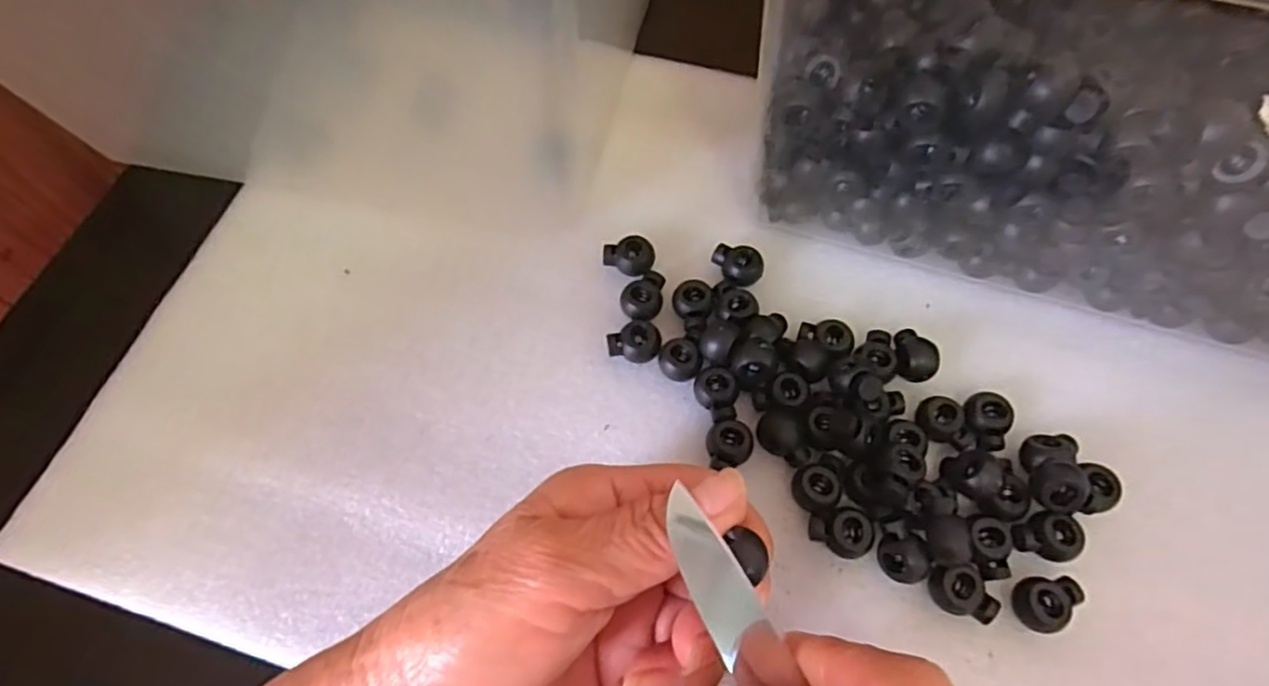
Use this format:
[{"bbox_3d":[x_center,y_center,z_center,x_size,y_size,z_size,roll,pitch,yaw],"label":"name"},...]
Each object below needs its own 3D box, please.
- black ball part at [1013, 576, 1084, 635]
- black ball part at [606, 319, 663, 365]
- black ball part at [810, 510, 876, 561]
[{"bbox_3d":[0.154,0.098,0.248,0.023,0.013,0.019,-10,64,-3],"label":"black ball part"},{"bbox_3d":[0.000,0.000,0.299,0.023,0.014,0.018,10,65,7],"label":"black ball part"},{"bbox_3d":[0.081,0.075,0.256,0.023,0.012,0.017,-6,64,-1],"label":"black ball part"}]

